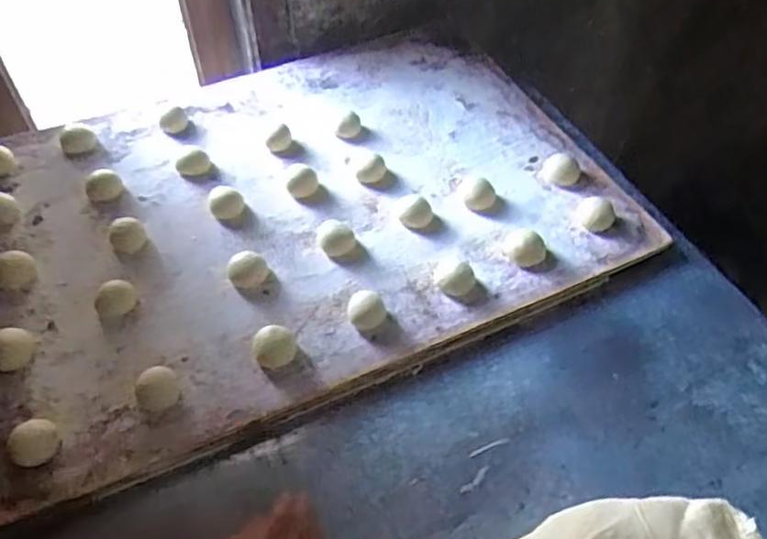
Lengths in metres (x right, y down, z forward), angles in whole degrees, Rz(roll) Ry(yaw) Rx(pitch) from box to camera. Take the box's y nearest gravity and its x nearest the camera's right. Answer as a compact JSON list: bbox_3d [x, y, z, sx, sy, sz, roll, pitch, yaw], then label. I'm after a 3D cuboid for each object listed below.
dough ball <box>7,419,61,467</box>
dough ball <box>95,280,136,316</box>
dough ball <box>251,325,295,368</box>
[{"bbox_3d":[-0.251,0.125,0.469,0.032,0.011,0.032,0,50,0],"label":"dough ball"},{"bbox_3d":[-0.227,0.026,0.556,0.032,0.019,0.028,-22,54,-17],"label":"dough ball"},{"bbox_3d":[-0.087,0.062,0.520,0.033,0.018,0.032,3,51,-3],"label":"dough ball"}]

